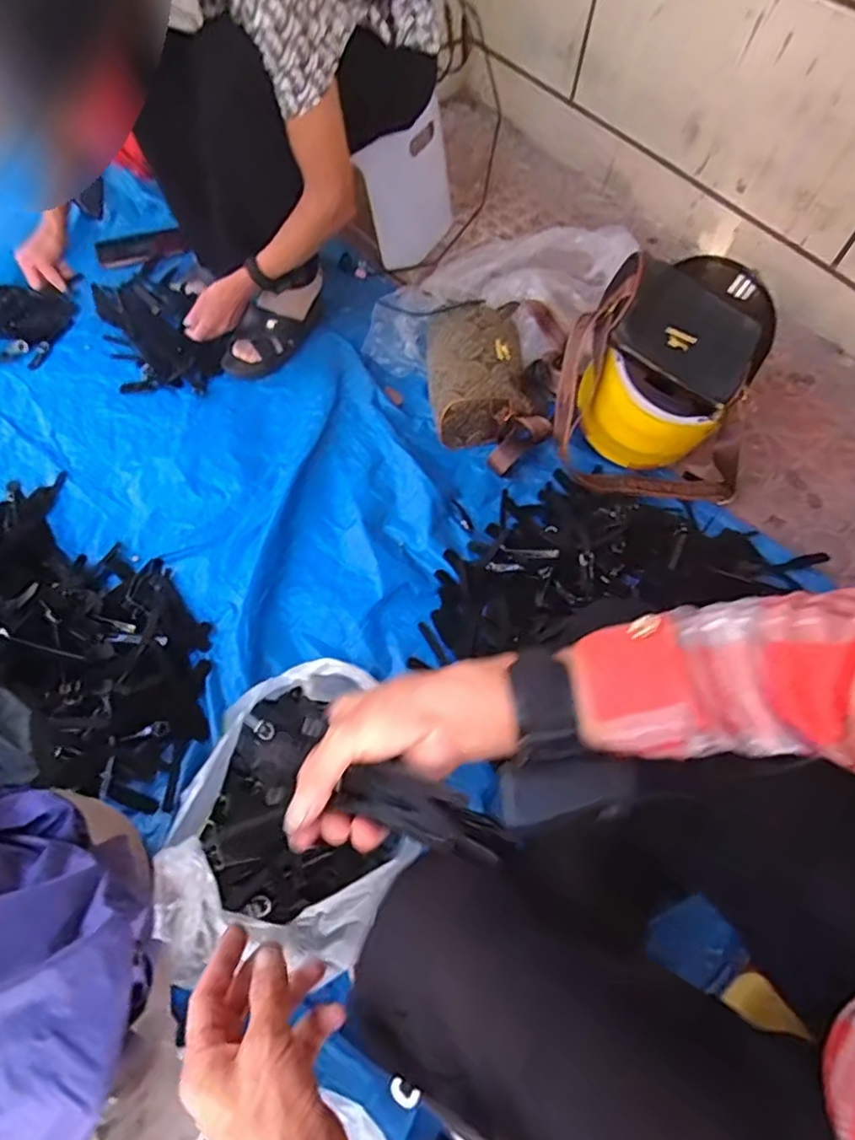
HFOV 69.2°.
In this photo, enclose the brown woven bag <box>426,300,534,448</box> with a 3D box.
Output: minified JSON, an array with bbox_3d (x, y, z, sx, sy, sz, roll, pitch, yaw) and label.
[{"bbox_3d":[0.081,-0.321,0.994,0.152,0.103,0.221,-5,63,-4],"label":"brown woven bag"}]

